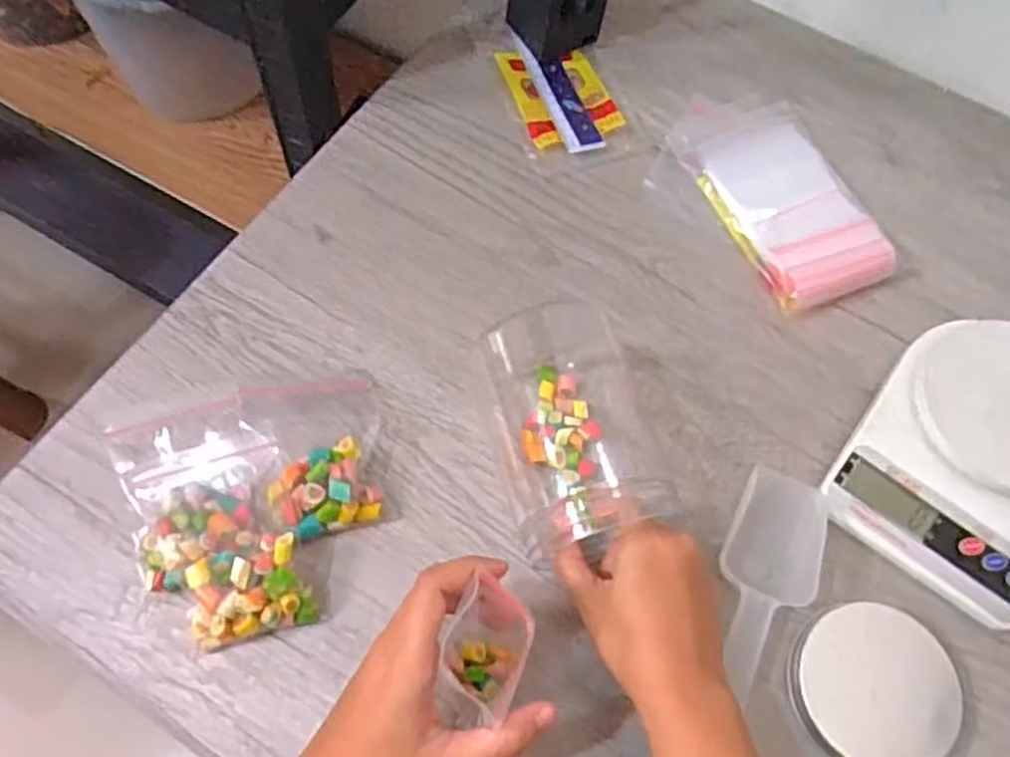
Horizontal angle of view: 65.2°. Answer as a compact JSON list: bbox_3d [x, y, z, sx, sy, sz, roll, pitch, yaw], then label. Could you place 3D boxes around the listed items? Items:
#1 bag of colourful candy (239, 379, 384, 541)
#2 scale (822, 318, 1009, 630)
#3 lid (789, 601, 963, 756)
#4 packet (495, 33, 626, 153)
[{"bbox_3d":[-0.108,0.042,0.465,0.072,0.029,0.097,-15,66,-10],"label":"bag of colourful candy"},{"bbox_3d":[0.284,0.044,0.479,0.124,0.039,0.172,34,68,13],"label":"scale"},{"bbox_3d":[0.200,0.167,0.428,0.082,0.019,0.083,1,64,-2],"label":"lid"},{"bbox_3d":[0.044,-0.217,0.605,0.070,0.014,0.112,-17,66,-11],"label":"packet"}]

